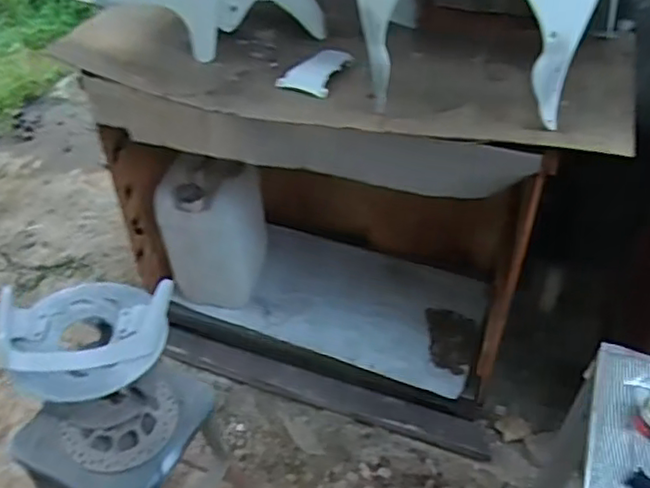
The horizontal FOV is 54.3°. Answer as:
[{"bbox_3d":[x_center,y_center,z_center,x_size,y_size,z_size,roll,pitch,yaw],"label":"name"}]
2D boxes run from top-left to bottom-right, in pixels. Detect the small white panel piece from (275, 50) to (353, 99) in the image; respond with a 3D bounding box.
[{"bbox_3d":[-0.020,-0.360,1.311,0.114,0.024,0.148,17,50,19],"label":"small white panel piece"}]

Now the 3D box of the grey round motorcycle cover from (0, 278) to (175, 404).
[{"bbox_3d":[-0.373,0.126,1.001,0.261,0.092,0.215,-10,41,-12],"label":"grey round motorcycle cover"}]

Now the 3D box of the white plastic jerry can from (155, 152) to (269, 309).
[{"bbox_3d":[-0.298,-0.035,1.737,0.279,0.417,0.215,-6,40,-7],"label":"white plastic jerry can"}]

